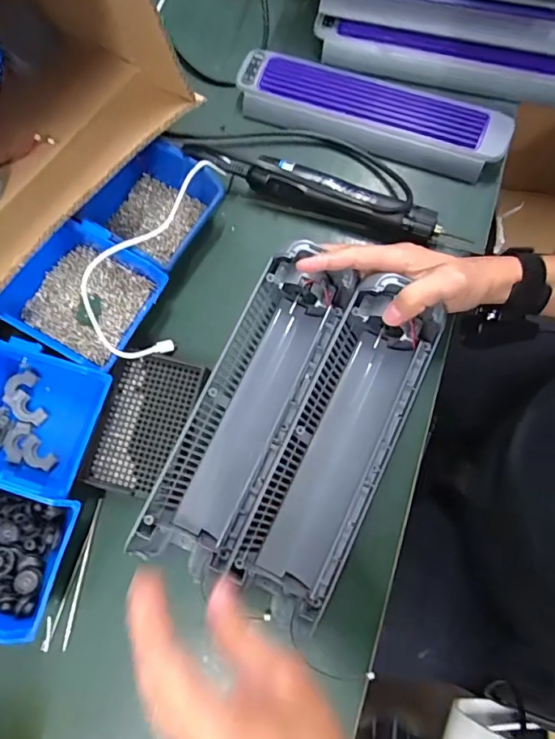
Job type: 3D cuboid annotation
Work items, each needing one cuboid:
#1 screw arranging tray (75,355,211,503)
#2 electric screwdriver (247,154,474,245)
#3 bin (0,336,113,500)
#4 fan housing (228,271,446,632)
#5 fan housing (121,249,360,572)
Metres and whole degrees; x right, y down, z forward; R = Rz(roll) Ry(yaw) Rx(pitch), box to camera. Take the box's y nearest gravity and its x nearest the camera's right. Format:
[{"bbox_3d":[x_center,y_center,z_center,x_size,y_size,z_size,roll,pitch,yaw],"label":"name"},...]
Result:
[{"bbox_3d":[-0.128,0.052,0.454,0.084,0.023,0.132,14,78,7],"label":"screw arranging tray"},{"bbox_3d":[0.079,-0.171,0.492,0.221,0.046,0.032,20,79,8],"label":"electric screwdriver"},{"bbox_3d":[-0.231,0.043,0.441,0.133,0.062,0.121,15,78,7],"label":"bin"},{"bbox_3d":[0.052,0.070,0.421,0.088,0.070,0.292,24,82,7],"label":"fan housing"},{"bbox_3d":[-0.028,0.038,0.433,0.096,0.069,0.296,26,83,8],"label":"fan housing"}]

